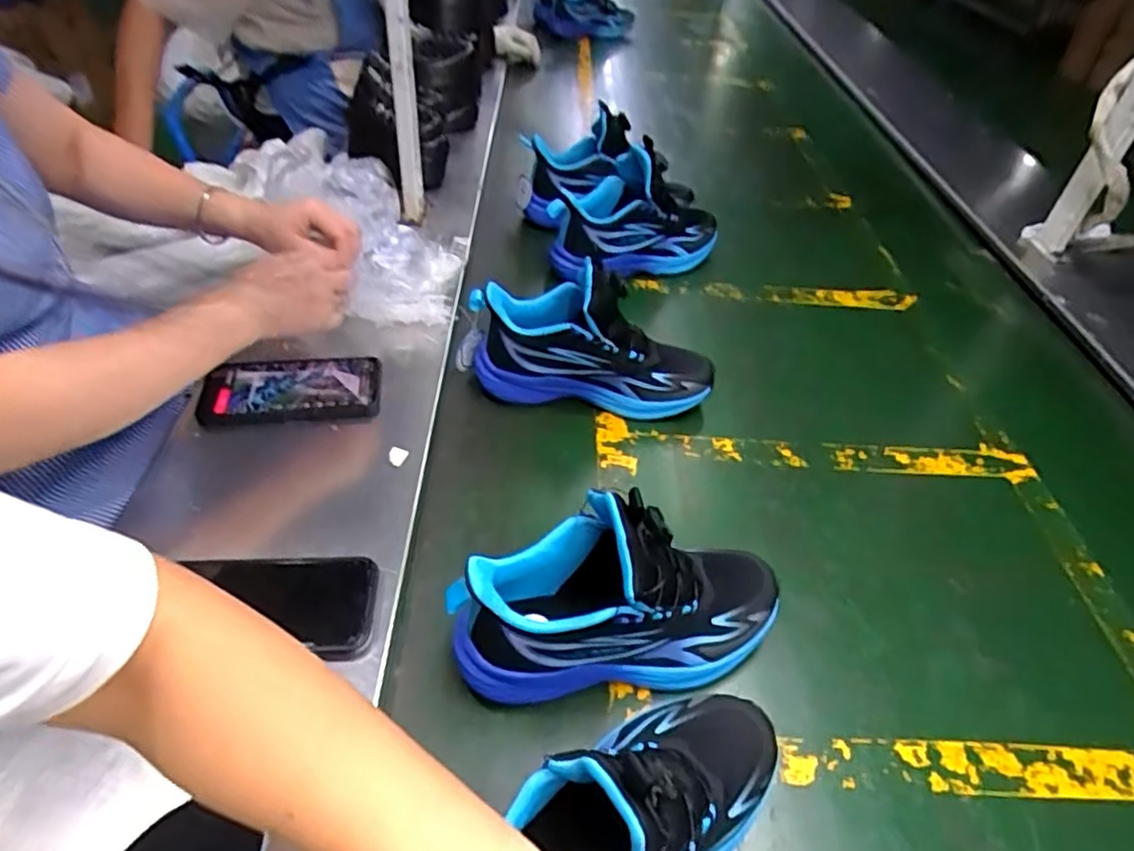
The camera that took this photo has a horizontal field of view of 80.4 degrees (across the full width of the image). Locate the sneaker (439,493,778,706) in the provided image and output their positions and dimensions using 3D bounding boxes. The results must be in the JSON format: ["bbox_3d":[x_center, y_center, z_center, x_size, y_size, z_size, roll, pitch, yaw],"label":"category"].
[{"bbox_3d":[0.040,0.116,0.471,0.231,0.151,0.086,-3,44,-8],"label":"sneaker"}]

